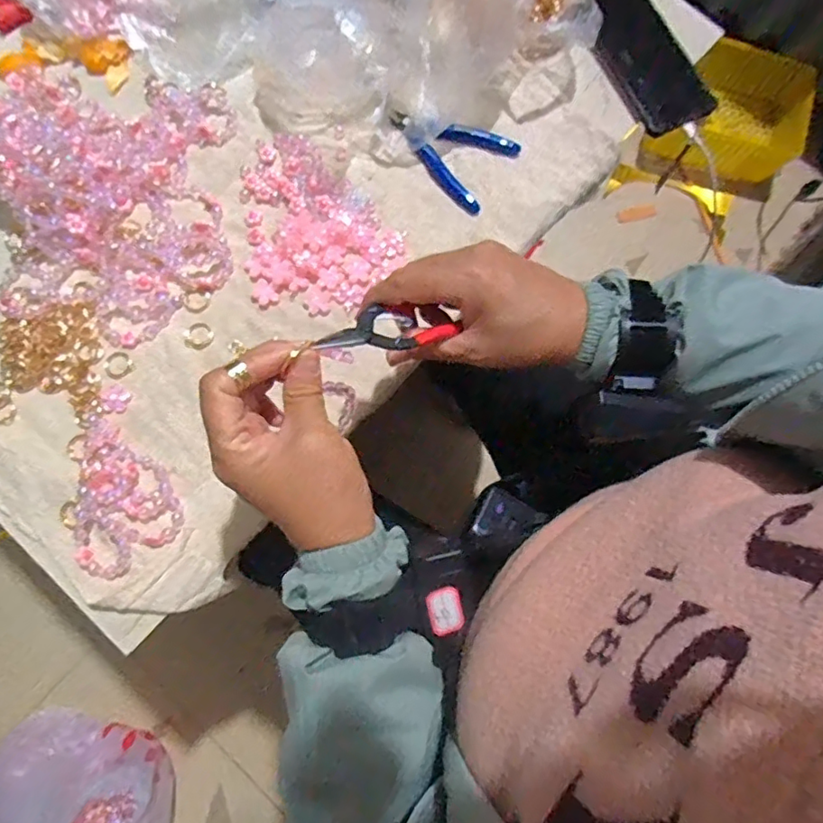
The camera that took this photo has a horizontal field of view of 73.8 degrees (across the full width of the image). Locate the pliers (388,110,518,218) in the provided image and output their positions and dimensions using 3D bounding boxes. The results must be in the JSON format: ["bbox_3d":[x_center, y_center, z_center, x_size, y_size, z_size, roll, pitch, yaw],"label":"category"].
[{"bbox_3d":[0.033,-0.245,0.509,0.114,0.013,0.080,32,81,5],"label":"pliers"}]

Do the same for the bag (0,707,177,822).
[{"bbox_3d":[-0.500,0.579,0.743,0.275,0.264,0.225,15,80,2],"label":"bag"}]

